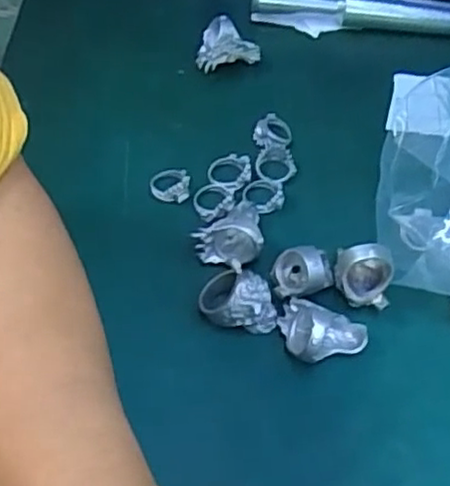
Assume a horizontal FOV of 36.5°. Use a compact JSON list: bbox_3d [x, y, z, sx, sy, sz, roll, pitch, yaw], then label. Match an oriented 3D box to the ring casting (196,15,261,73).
[{"bbox_3d":[0.002,-0.119,0.418,0.038,0.035,0.016,0,54,-2],"label":"ring casting"}]

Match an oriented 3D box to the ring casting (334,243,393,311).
[{"bbox_3d":[0.065,0.015,0.321,0.027,0.033,0.020,11,54,6],"label":"ring casting"}]

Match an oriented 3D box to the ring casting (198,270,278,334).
[{"bbox_3d":[0.005,0.027,0.316,0.037,0.027,0.023,33,59,20],"label":"ring casting"}]

